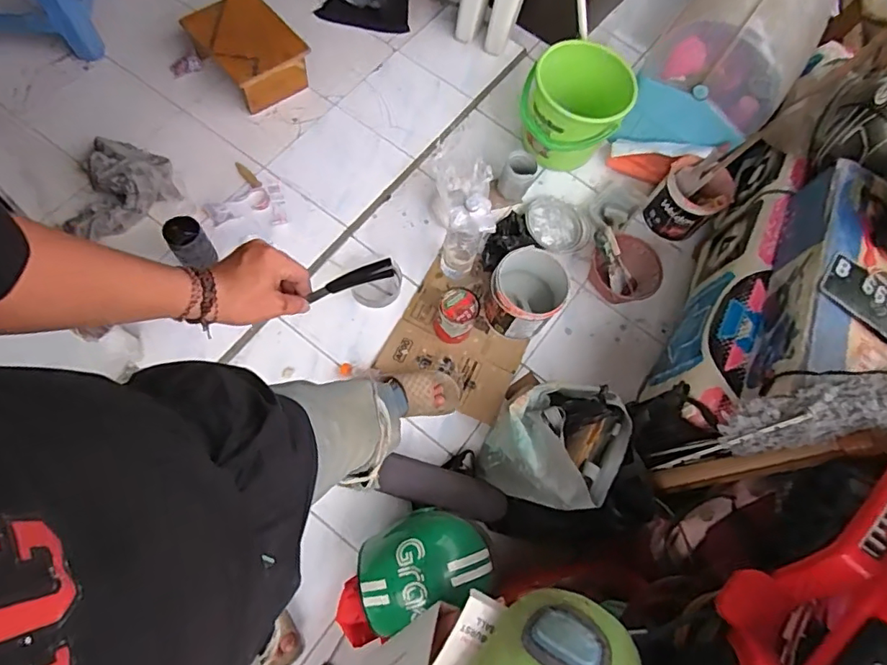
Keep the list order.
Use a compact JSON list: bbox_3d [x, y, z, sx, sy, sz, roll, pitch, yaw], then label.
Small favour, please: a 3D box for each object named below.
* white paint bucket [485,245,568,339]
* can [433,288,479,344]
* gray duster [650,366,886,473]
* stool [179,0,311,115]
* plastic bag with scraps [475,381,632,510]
[{"bbox_3d":[0.199,-0.090,1.299,0.168,0.159,0.174,2,68,-5],"label":"white paint bucket"},{"bbox_3d":[0.030,-0.038,1.285,0.095,0.115,0.098,2,68,-5],"label":"can"},{"bbox_3d":[0.600,0.136,0.866,0.086,0.537,0.111,18,57,-43],"label":"gray duster"},{"bbox_3d":[-0.535,-0.784,1.466,0.242,0.148,0.290,-35,76,-17],"label":"stool"},{"bbox_3d":[0.224,0.232,1.129,0.228,0.258,0.262,25,68,4],"label":"plastic bag with scraps"}]

